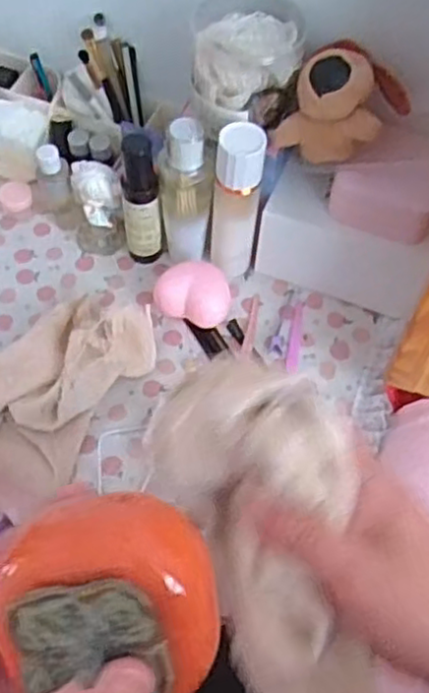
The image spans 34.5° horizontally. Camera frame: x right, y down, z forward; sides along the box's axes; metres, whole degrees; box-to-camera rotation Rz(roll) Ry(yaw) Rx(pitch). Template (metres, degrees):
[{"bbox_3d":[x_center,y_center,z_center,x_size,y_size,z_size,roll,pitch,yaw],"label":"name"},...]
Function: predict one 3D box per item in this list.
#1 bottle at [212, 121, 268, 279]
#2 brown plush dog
[{"bbox_3d":[0.021,-0.135,0.667,0.041,0.181,0.039,-38,68,-21],"label":"bottle"},{"bbox_3d":[0.113,-0.208,0.598,0.086,0.088,0.091,36,65,17],"label":"brown plush dog"}]

